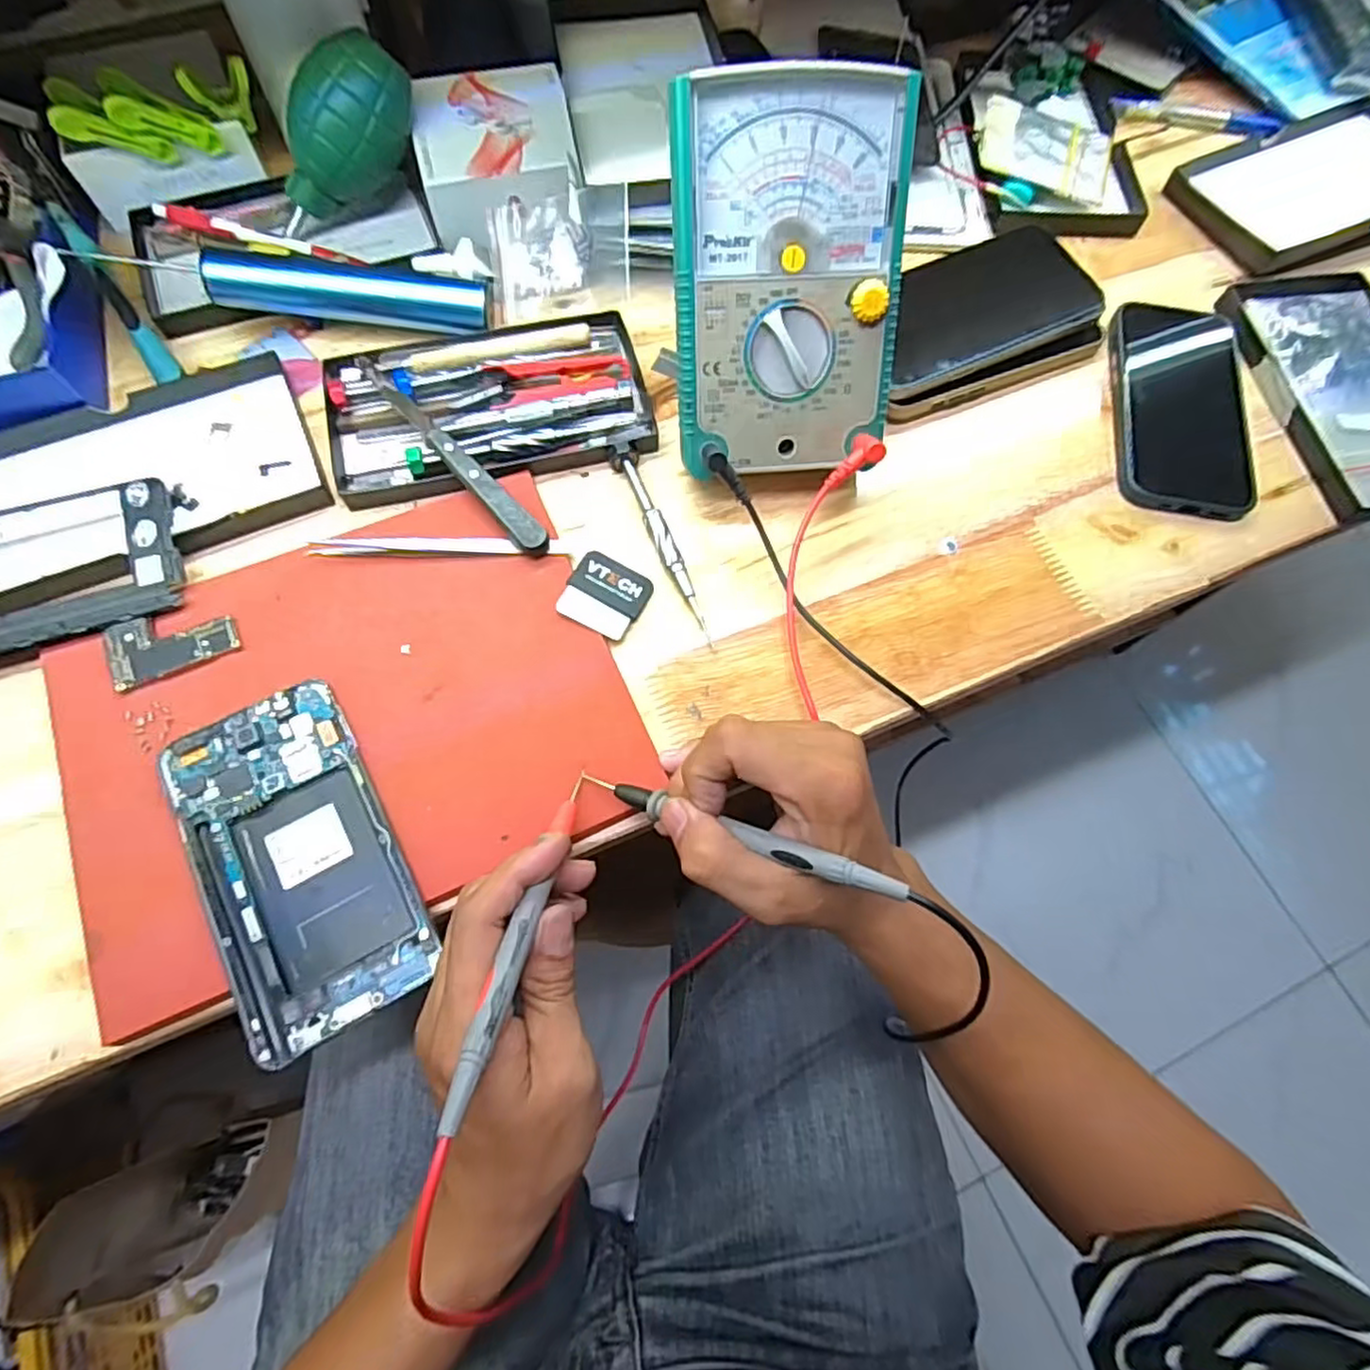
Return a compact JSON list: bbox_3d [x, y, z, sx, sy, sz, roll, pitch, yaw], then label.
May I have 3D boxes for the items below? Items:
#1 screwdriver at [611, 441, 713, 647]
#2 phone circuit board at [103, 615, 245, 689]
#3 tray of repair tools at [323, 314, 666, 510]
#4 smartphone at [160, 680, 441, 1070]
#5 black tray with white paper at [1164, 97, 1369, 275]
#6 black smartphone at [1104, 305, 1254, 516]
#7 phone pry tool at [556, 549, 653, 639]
[{"bbox_3d":[-0.013,-0.078,0.368,0.014,0.012,0.124,-19,70,-9],"label":"screwdriver"},{"bbox_3d":[-0.246,-0.022,0.333,0.055,0.004,0.033,-24,71,-11],"label":"phone circuit board"},{"bbox_3d":[-0.109,-0.159,0.386,0.173,0.019,0.093,-14,70,-7],"label":"tray of repair tools"},{"bbox_3d":[-0.166,0.073,0.299,0.075,0.007,0.148,-27,72,-12],"label":"smartphone"},{"bbox_3d":[0.463,-0.367,0.494,0.217,0.016,0.113,-25,71,-11],"label":"black tray with white paper"},{"bbox_3d":[0.299,-0.175,0.421,0.077,0.010,0.165,11,68,2],"label":"black smartphone"},{"bbox_3d":[-0.040,-0.046,0.355,0.039,0.004,0.042,26,64,-5],"label":"phone pry tool"}]

